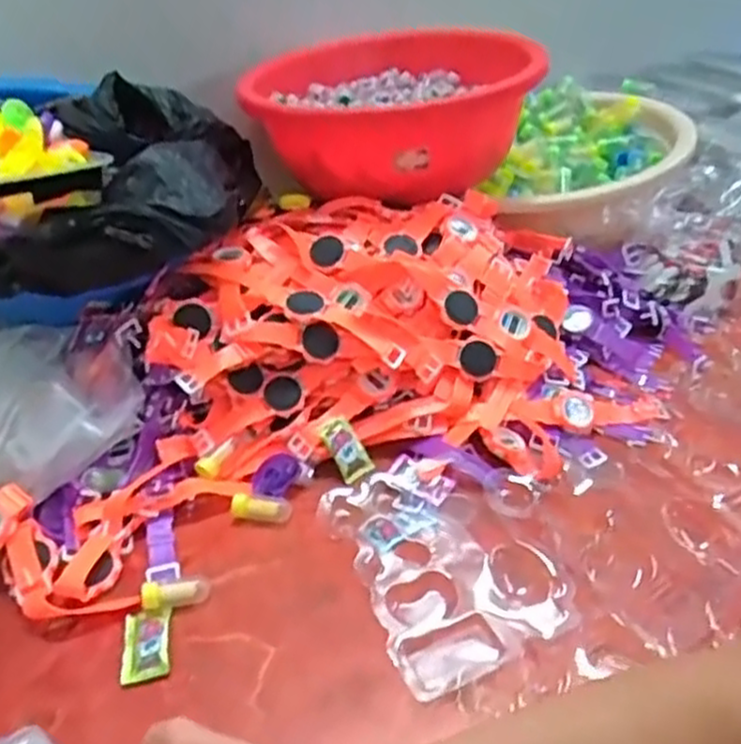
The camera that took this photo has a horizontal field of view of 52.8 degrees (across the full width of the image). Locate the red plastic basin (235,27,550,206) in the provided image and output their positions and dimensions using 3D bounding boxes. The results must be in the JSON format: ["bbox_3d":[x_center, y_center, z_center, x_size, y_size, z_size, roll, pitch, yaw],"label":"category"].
[{"bbox_3d":[0.023,-0.294,0.829,0.319,0.110,0.283,3,36,8],"label":"red plastic basin"}]

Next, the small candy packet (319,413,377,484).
[{"bbox_3d":[-0.020,0.064,0.625,0.031,0.051,0.007,-31,2,-27],"label":"small candy packet"}]

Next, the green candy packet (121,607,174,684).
[{"bbox_3d":[-0.150,0.182,0.500,0.030,0.004,0.054,-9,37,-5],"label":"green candy packet"}]

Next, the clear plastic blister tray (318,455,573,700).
[{"bbox_3d":[0.044,0.131,0.537,0.121,0.019,0.185,-21,40,-21],"label":"clear plastic blister tray"}]

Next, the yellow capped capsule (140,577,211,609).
[{"bbox_3d":[-0.137,0.154,0.527,0.048,0.020,0.014,1,34,-22],"label":"yellow capped capsule"}]

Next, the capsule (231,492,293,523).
[{"bbox_3d":[-0.087,0.106,0.591,0.048,0.017,0.020,3,38,10],"label":"capsule"}]

